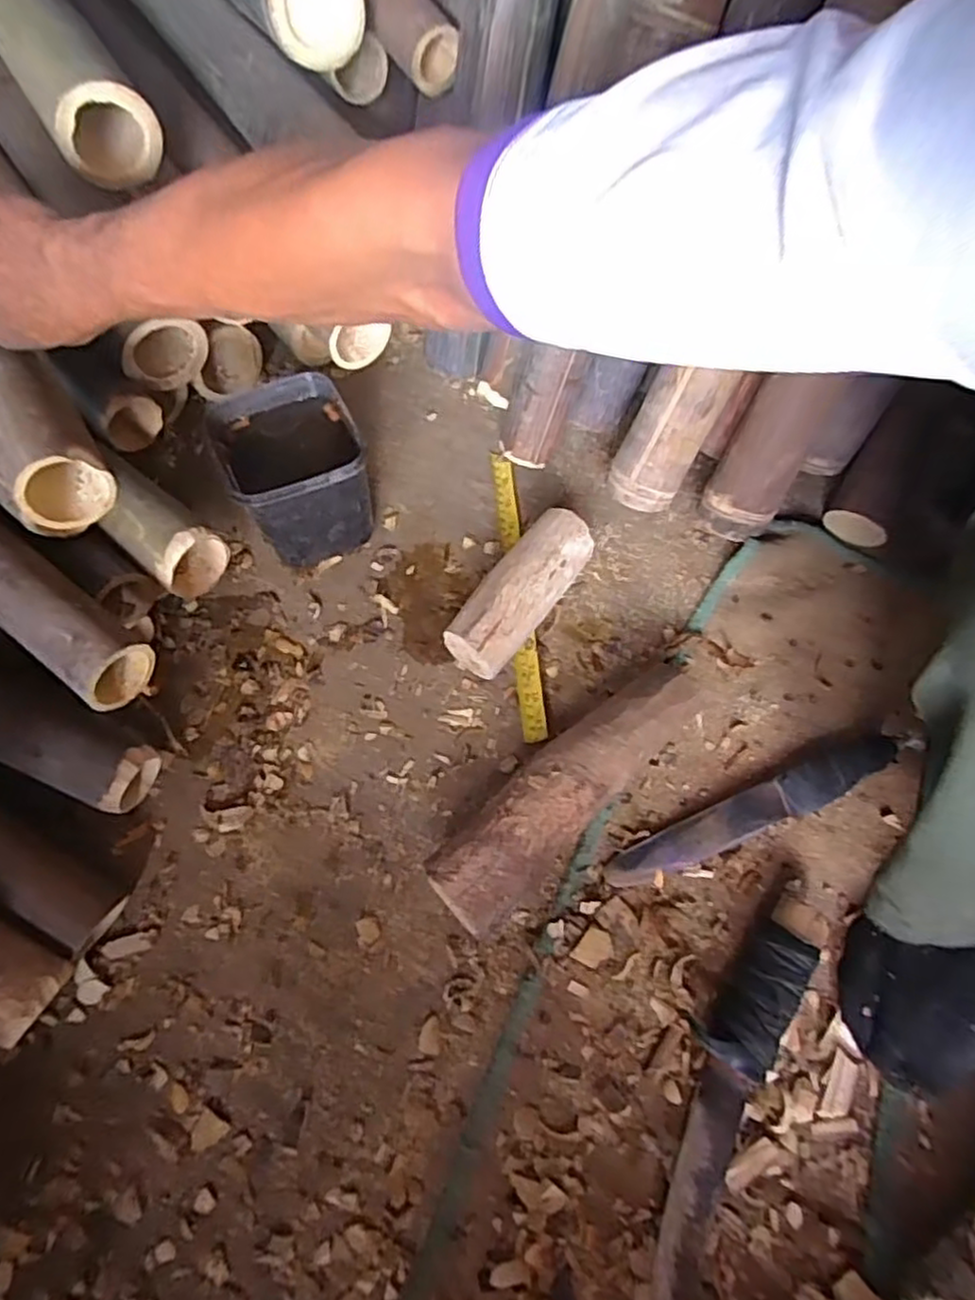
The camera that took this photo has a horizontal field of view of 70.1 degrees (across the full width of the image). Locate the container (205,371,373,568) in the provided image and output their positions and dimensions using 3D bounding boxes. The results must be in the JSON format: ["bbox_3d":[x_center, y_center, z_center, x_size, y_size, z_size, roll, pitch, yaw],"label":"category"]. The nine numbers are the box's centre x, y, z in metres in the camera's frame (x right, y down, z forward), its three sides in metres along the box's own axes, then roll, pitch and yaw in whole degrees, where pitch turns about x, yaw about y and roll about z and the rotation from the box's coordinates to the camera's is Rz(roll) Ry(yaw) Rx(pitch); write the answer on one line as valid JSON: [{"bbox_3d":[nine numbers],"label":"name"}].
[{"bbox_3d":[-0.166,-0.153,0.604,0.108,0.110,0.121,-23,69,-10],"label":"container"}]

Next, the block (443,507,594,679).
[{"bbox_3d":[0.030,-0.045,0.605,0.056,0.063,0.153,35,71,14],"label":"block"}]

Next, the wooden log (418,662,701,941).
[{"bbox_3d":[0.073,0.103,0.542,0.271,0.066,0.072,-41,73,-17],"label":"wooden log"}]

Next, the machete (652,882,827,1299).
[{"bbox_3d":[0.160,0.299,0.472,0.048,0.027,0.299,27,69,11],"label":"machete"}]

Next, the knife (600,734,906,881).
[{"bbox_3d":[0.213,0.128,0.553,0.250,0.020,0.038,-24,69,-11],"label":"knife"}]

